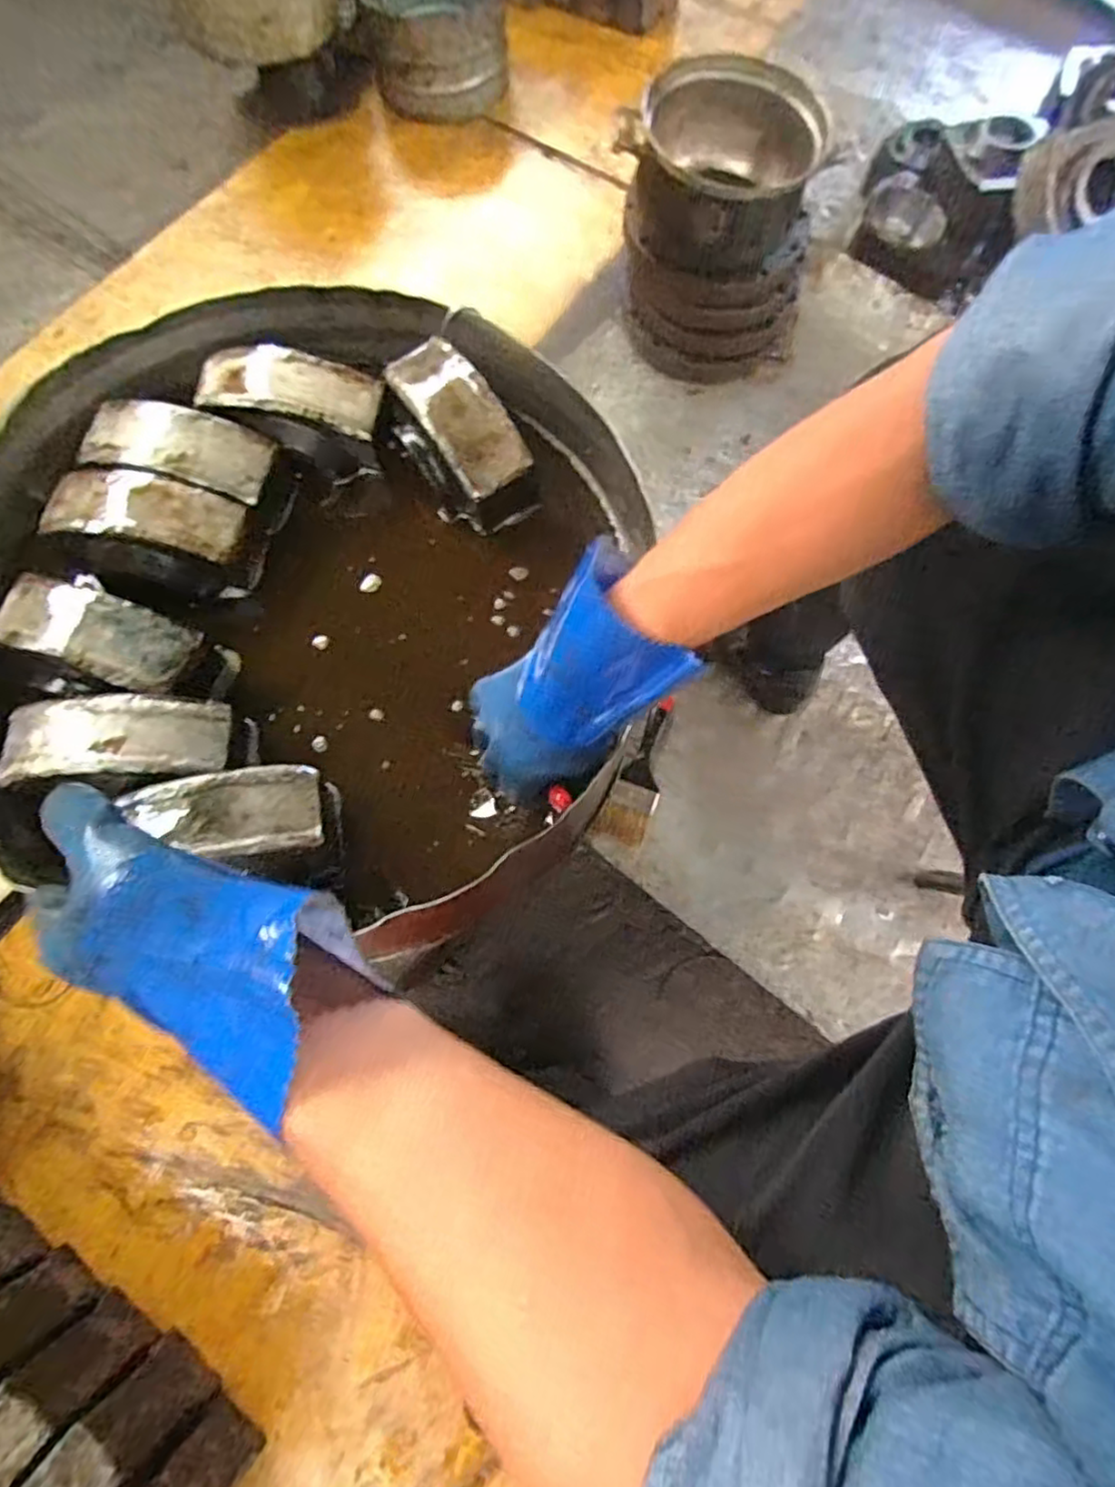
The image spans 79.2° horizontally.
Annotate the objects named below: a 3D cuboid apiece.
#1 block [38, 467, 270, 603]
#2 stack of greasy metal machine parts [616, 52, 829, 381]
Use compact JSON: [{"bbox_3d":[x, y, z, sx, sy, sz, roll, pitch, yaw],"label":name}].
[{"bbox_3d":[-0.340,-0.176,0.570,0.158,0.065,0.078,12,74,3],"label":"block"},{"bbox_3d":[0.225,-0.739,0.973,0.277,0.260,0.265,7,73,1],"label":"stack of greasy metal machine parts"}]

